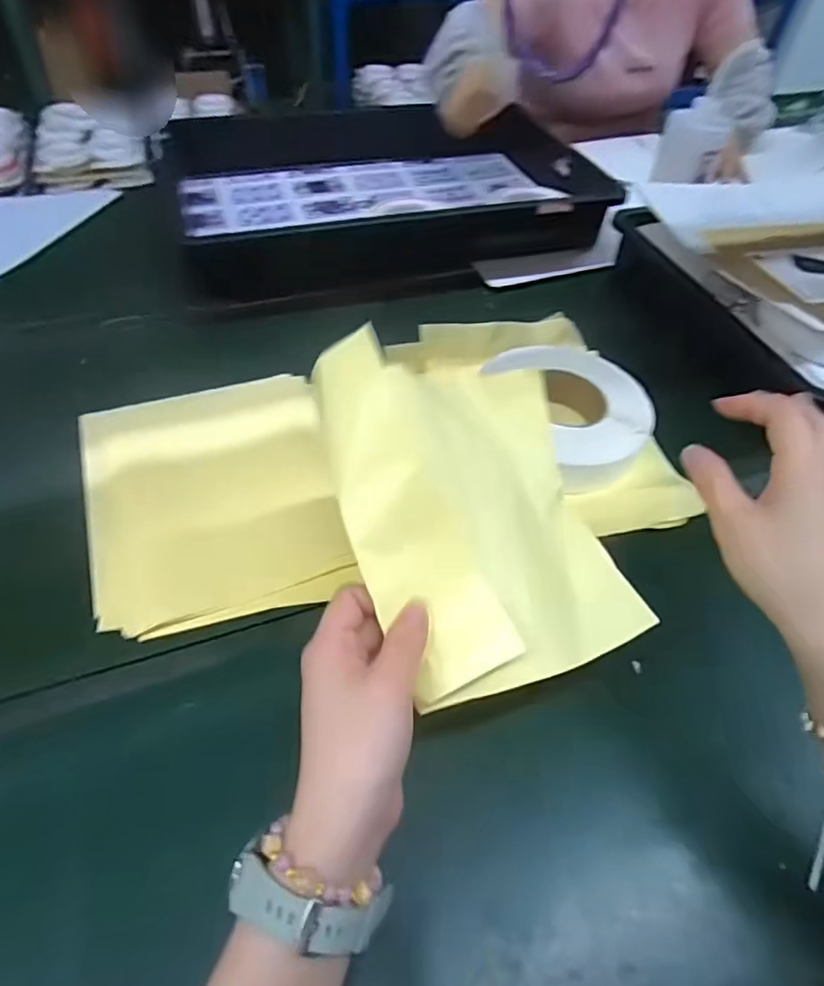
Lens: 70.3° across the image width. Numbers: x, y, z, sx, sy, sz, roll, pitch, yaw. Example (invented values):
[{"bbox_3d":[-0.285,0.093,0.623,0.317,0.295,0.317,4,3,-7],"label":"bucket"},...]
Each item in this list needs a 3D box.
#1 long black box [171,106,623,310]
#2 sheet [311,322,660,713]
[{"bbox_3d":[-0.023,-0.406,0.808,0.568,0.088,0.360,-7,49,-10],"label":"long black box"},{"bbox_3d":[0.039,0.011,0.330,0.163,0.044,0.186,-6,74,-37],"label":"sheet"}]

